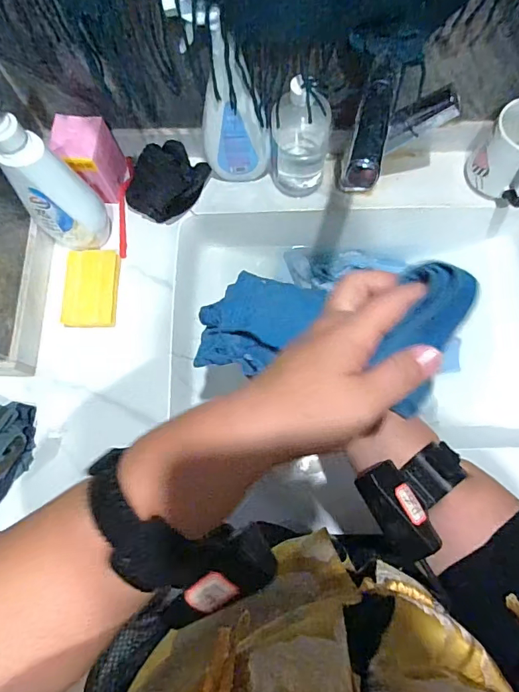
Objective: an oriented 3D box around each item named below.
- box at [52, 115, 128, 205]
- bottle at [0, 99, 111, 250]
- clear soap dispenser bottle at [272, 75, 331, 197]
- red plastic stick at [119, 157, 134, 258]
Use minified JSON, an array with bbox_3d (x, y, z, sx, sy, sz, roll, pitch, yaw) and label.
[{"bbox_3d":[-0.239,-0.260,0.617,0.071,0.089,0.078,1,75,2],"label":"box"},{"bbox_3d":[-0.254,-0.200,0.524,0.058,0.249,0.069,24,77,8],"label":"bottle"},{"bbox_3d":[0.053,-0.279,0.586,0.076,0.178,0.068,-3,75,1],"label":"clear soap dispenser bottle"},{"bbox_3d":[-0.201,-0.206,0.654,0.017,0.019,0.155,1,75,2],"label":"red plastic stick"}]

